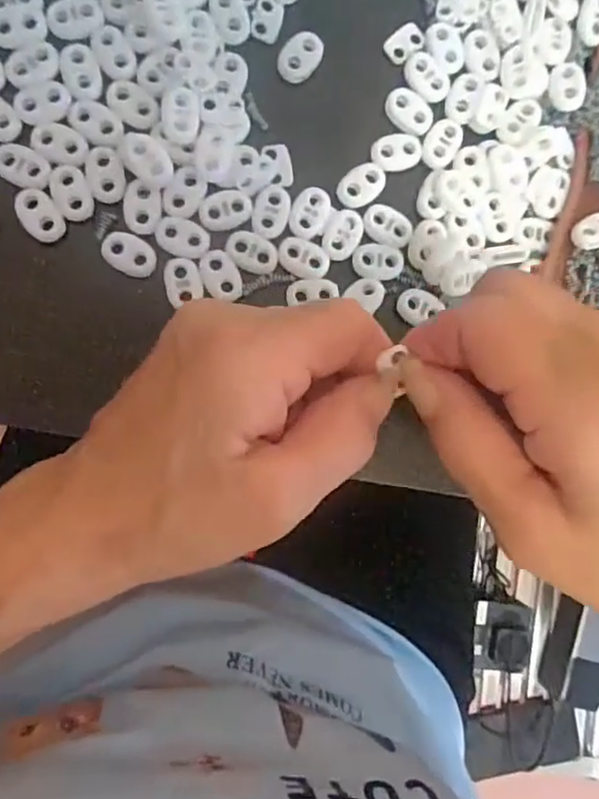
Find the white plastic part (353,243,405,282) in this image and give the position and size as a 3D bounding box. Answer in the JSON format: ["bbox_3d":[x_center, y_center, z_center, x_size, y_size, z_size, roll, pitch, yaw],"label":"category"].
[{"bbox_3d":[0.035,-0.060,0.260,0.022,0.004,0.016,2,91,-8],"label":"white plastic part"}]

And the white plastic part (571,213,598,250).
[{"bbox_3d":[0.133,-0.075,0.269,0.021,0.007,0.014,-27,94,-7],"label":"white plastic part"}]

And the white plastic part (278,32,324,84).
[{"bbox_3d":[0.000,-0.148,0.261,0.015,0.006,0.023,42,85,-6],"label":"white plastic part"}]

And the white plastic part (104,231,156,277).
[{"bbox_3d":[-0.070,-0.060,0.245,0.023,0.004,0.015,30,87,-7],"label":"white plastic part"}]

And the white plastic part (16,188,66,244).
[{"bbox_3d":[-0.105,-0.075,0.243,0.015,0.004,0.023,-35,95,-6],"label":"white plastic part"}]

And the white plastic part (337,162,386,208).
[{"bbox_3d":[0.027,-0.093,0.261,0.023,0.004,0.015,-34,95,-6],"label":"white plastic part"}]

